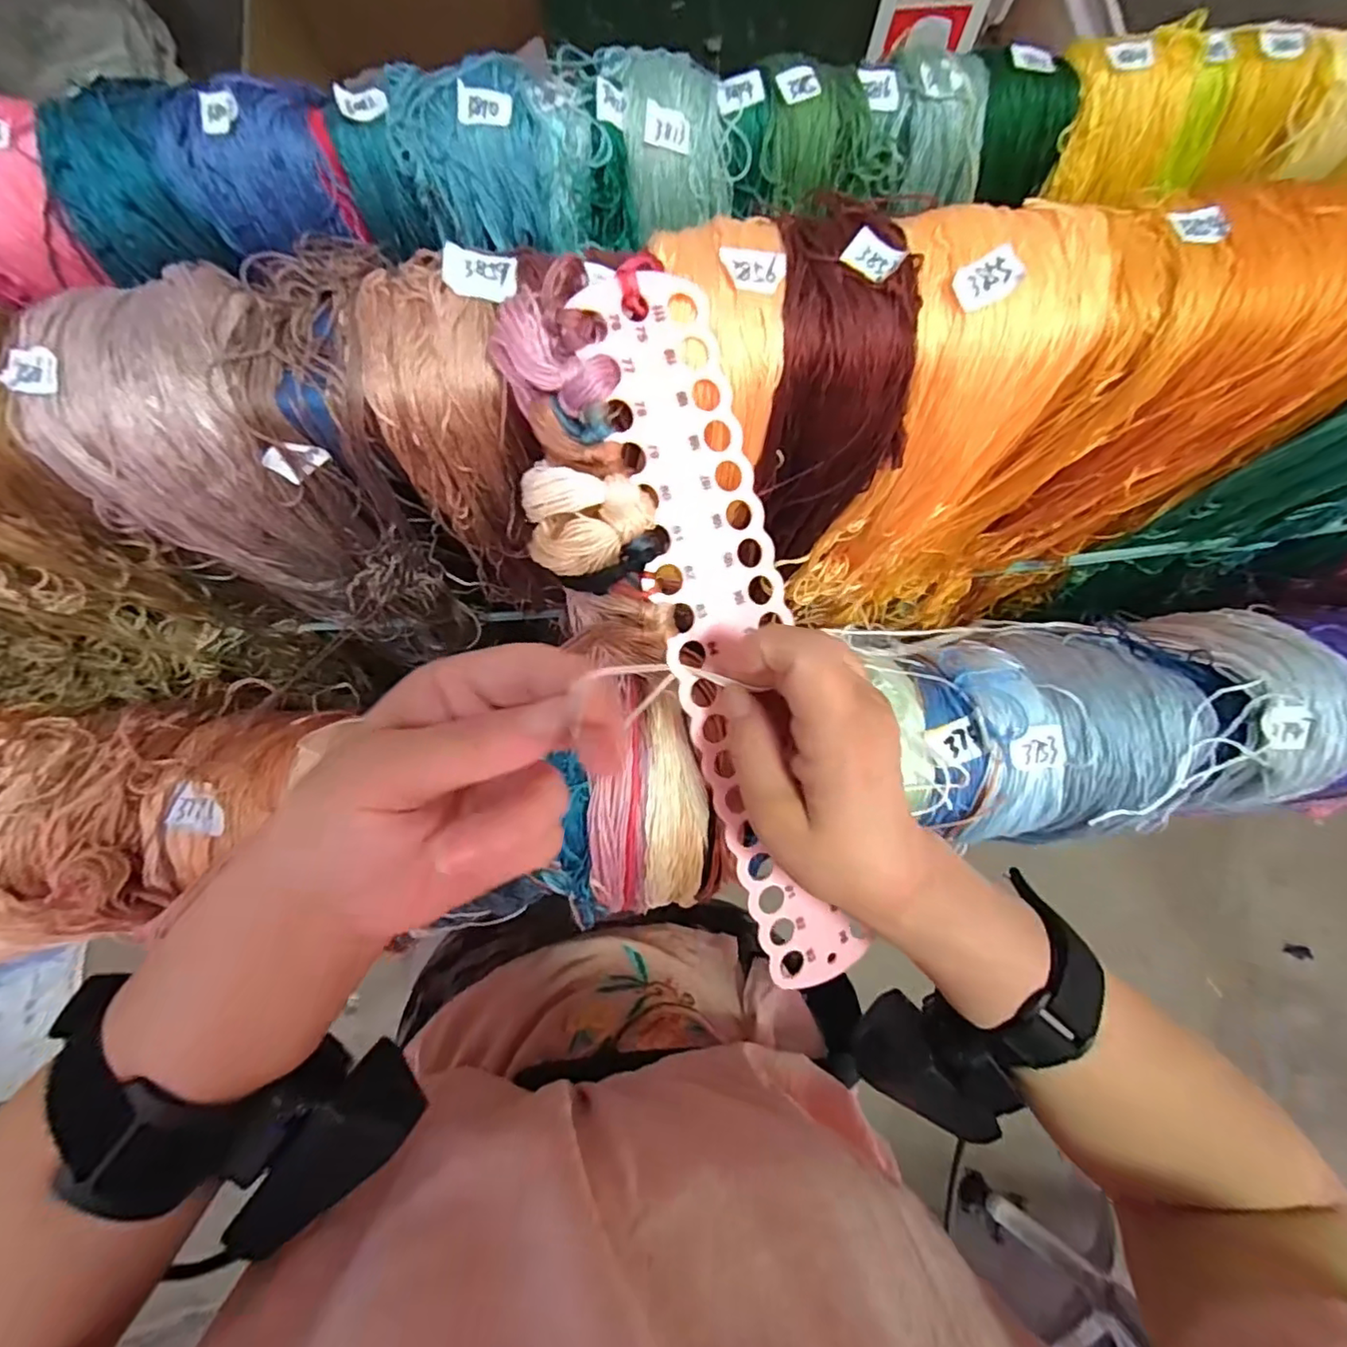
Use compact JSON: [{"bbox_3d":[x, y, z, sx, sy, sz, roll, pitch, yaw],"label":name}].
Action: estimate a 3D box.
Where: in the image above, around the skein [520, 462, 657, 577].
[{"bbox_3d":[-0.033,-0.056,0.225,0.048,0.019,0.034,9,80,1],"label":"skein"}]

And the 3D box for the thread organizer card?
[{"bbox_3d":[0.027,-0.006,0.246,0.052,0.007,0.292,-19,99,-17],"label":"thread organizer card"}]

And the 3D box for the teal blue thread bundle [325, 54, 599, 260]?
[{"bbox_3d":[-0.116,-0.300,0.352,0.148,0.063,0.075,-2,80,-1],"label":"teal blue thread bundle"}]

